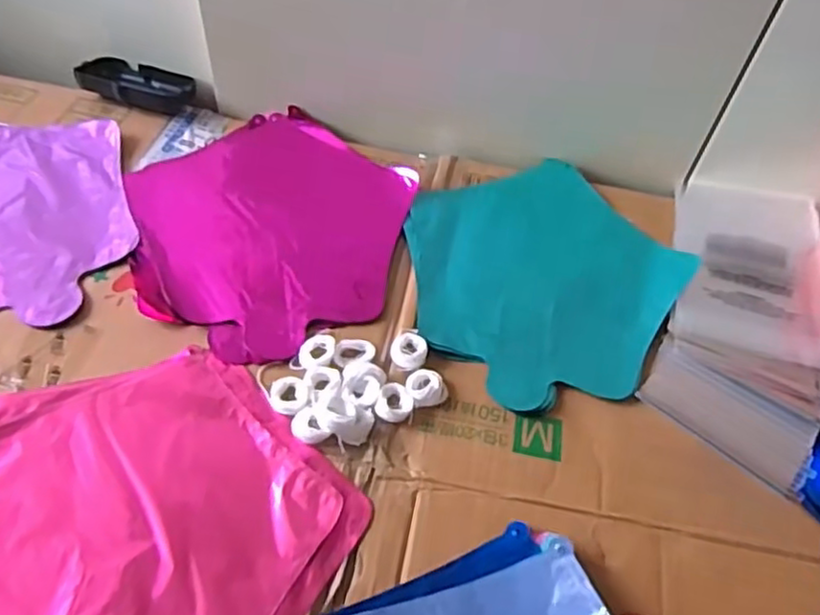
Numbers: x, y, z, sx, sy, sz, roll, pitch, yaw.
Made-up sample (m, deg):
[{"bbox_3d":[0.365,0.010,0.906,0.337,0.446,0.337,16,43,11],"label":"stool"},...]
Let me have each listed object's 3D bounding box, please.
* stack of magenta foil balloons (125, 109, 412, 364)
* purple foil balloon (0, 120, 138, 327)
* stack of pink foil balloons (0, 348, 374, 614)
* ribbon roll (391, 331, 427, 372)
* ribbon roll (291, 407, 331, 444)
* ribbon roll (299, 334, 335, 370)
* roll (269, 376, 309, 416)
[{"bbox_3d":[-0.115,-0.070,0.574,0.235,0.016,0.233,39,59,23],"label":"stack of magenta foil balloons"},{"bbox_3d":[-0.338,-0.077,0.564,0.225,0.016,0.225,4,52,-2],"label":"purple foil balloon"},{"bbox_3d":[-0.174,0.138,0.411,0.241,0.011,0.245,-36,63,-28],"label":"stack of pink foil balloons"},{"bbox_3d":[-0.001,0.031,0.499,0.027,0.007,0.032,9,52,2],"label":"ribbon roll"},{"bbox_3d":[-0.066,0.079,0.459,0.022,0.013,0.025,-19,56,-19],"label":"ribbon roll"},{"bbox_3d":[-0.066,0.031,0.494,0.024,0.004,0.032,6,52,-1],"label":"ribbon roll"},{"bbox_3d":[-0.082,0.060,0.472,0.028,0.009,0.027,3,52,-3],"label":"roll"}]

